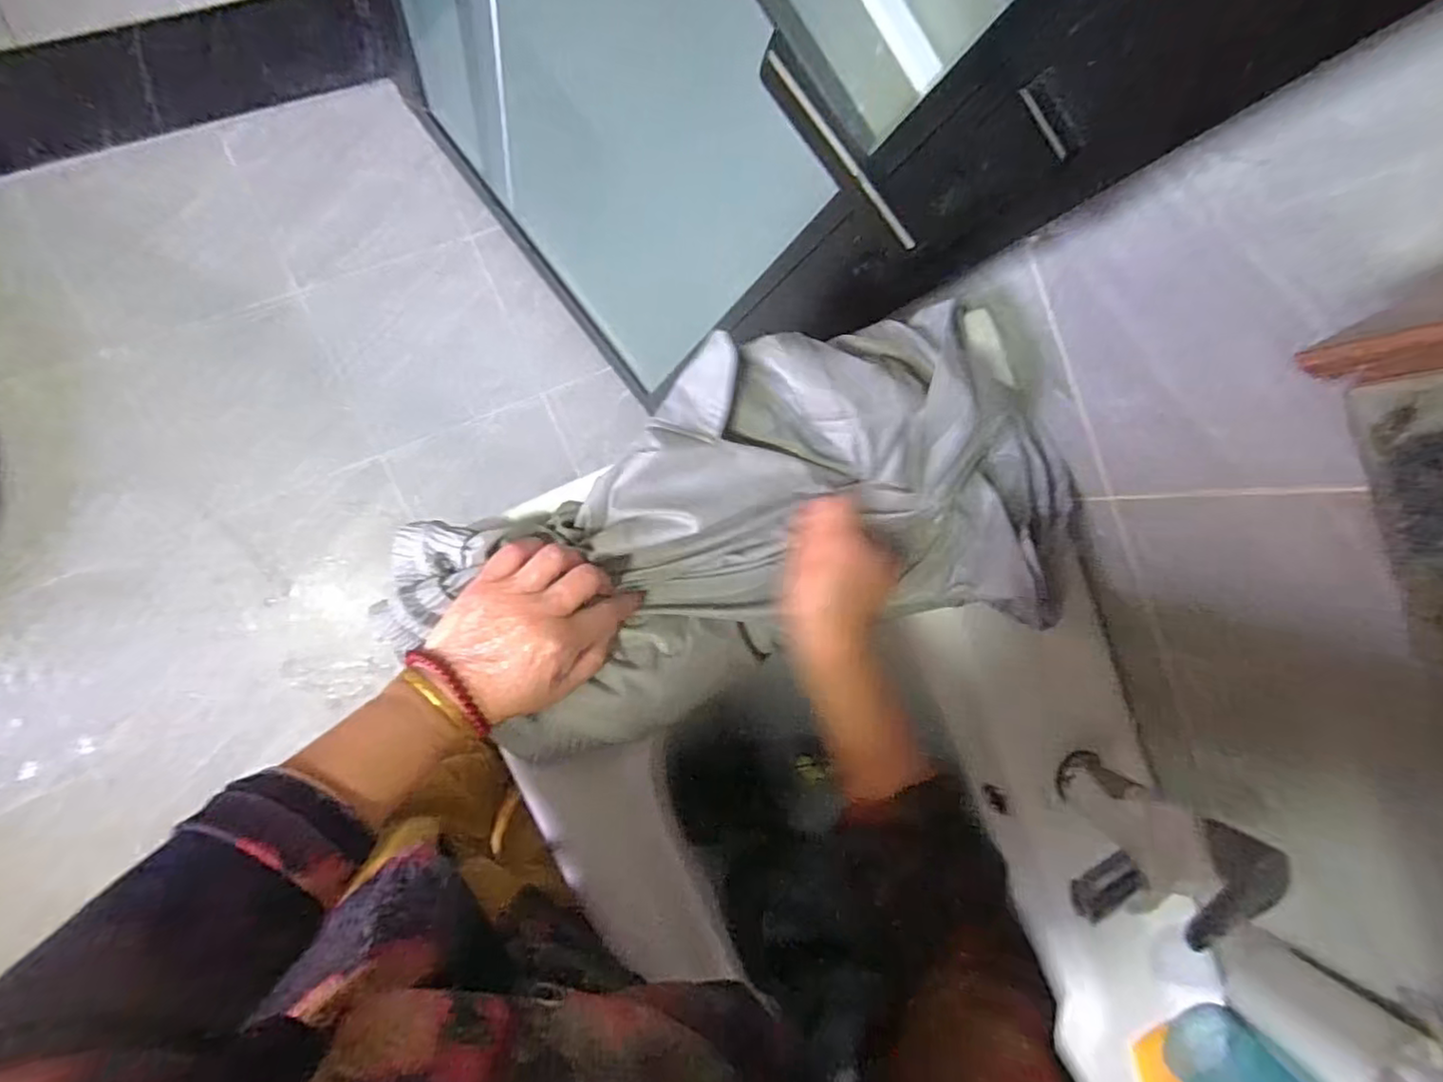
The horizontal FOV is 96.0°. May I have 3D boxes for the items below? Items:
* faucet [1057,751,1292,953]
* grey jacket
[{"bbox_3d":[0.299,0.228,0.471,0.070,0.164,0.111,39,82,-14],"label":"faucet"},{"bbox_3d":[0.034,-0.017,0.447,0.458,0.083,0.219,-16,95,-8],"label":"grey jacket"}]

